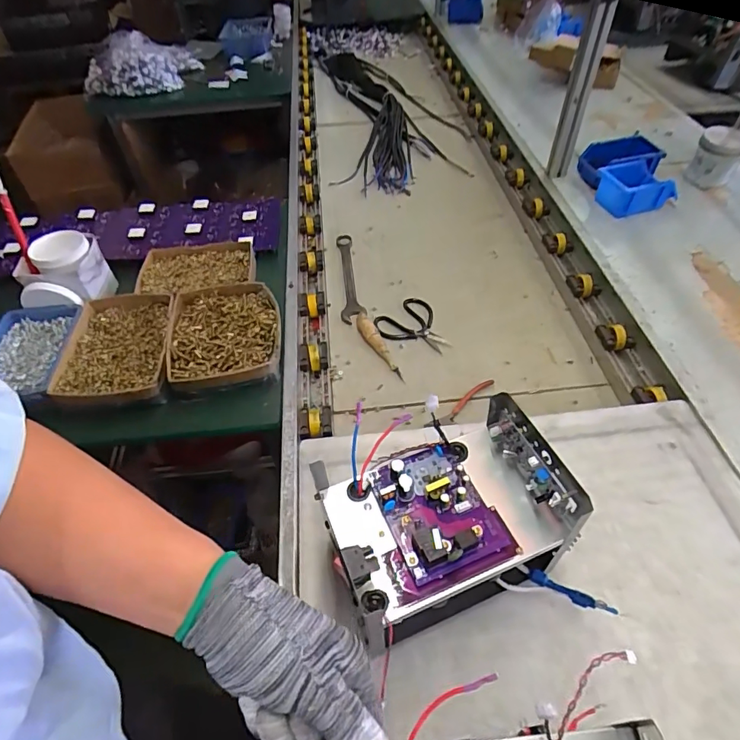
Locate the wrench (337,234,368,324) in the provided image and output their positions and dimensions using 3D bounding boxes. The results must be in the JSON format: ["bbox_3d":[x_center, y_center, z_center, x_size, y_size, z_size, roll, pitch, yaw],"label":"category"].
[{"bbox_3d":[-0.045,-0.216,1.061,0.050,0.016,0.299,-5,49,-2],"label":"wrench"}]

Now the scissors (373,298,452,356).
[{"bbox_3d":[0.090,-0.098,0.964,0.153,0.020,0.128,13,51,3],"label":"scissors"}]

